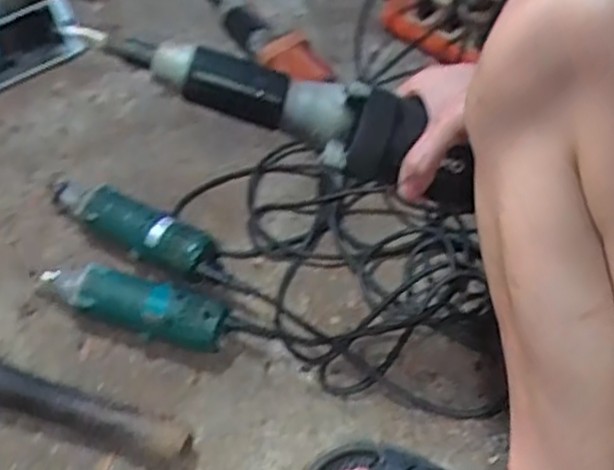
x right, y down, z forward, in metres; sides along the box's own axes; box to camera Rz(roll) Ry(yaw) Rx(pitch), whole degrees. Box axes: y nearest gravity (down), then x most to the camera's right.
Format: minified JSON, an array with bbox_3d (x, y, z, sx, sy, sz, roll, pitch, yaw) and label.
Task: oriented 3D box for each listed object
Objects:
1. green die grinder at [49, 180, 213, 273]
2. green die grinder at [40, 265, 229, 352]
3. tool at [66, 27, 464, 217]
[{"bbox_3d":[-0.186,-0.015,0.794,0.200,0.045,0.056,25,59,20],"label":"green die grinder"},{"bbox_3d":[-0.173,0.066,0.738,0.204,0.049,0.053,16,56,16],"label":"green die grinder"},{"bbox_3d":[-0.014,-0.093,0.535,0.274,0.066,0.054,22,58,6],"label":"tool"}]

